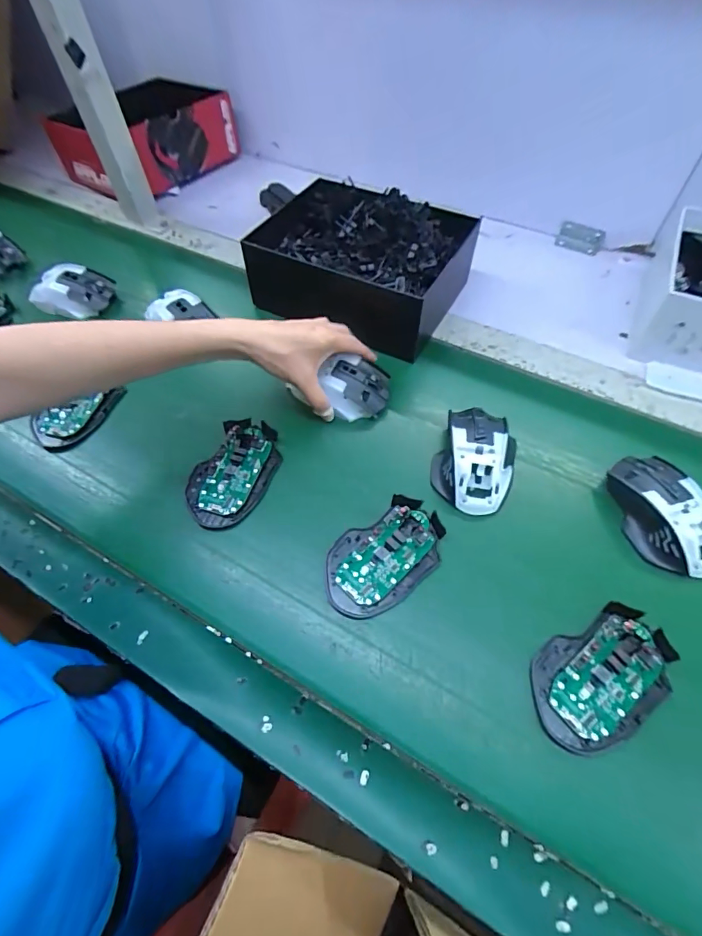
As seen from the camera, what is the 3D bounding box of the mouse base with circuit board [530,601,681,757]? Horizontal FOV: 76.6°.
[{"bbox_3d":[0.188,0.159,0.337,0.112,0.031,0.071,-28,61,-15],"label":"mouse base with circuit board"}]

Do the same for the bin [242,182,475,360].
[{"bbox_3d":[0.013,-0.262,0.565,0.238,0.099,0.175,25,62,17],"label":"bin"}]

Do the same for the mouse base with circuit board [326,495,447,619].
[{"bbox_3d":[0.029,0.076,0.386,0.114,0.019,0.071,-36,63,-19],"label":"mouse base with circuit board"}]

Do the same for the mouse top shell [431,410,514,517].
[{"bbox_3d":[0.119,-0.014,0.431,0.072,0.037,0.116,9,58,8],"label":"mouse top shell"}]

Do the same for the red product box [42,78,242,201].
[{"bbox_3d":[-0.367,-0.602,0.804,0.192,0.107,0.272,37,66,23],"label":"red product box"}]

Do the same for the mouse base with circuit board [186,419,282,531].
[{"bbox_3d":[-0.115,0.004,0.440,0.071,0.022,0.115,25,61,17],"label":"mouse base with circuit board"}]

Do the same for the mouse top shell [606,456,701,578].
[{"bbox_3d":[0.277,0.038,0.393,0.064,0.032,0.114,-17,58,-8],"label":"mouse top shell"}]

